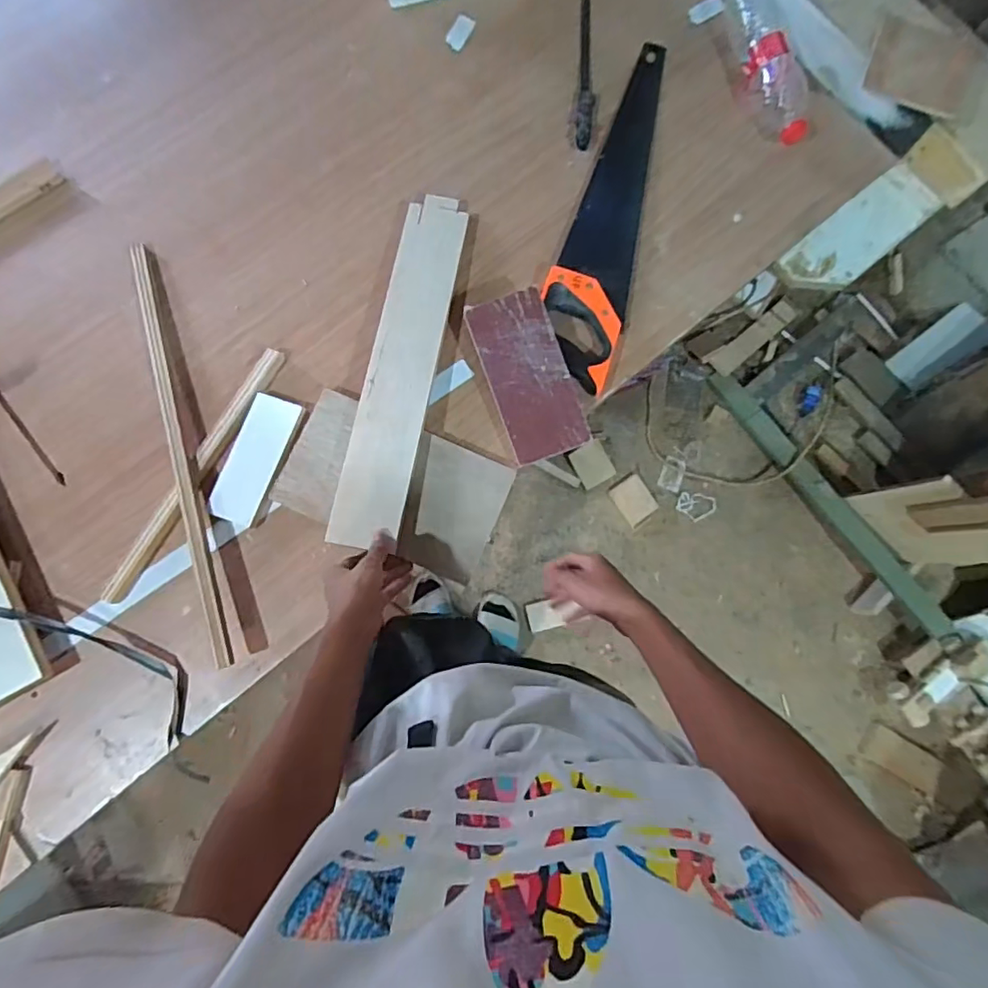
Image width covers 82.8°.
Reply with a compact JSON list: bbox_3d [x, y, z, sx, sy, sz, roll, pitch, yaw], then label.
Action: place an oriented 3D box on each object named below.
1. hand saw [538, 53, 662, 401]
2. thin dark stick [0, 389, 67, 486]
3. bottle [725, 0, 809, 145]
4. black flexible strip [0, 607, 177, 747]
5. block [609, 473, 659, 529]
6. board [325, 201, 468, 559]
[{"bbox_3d":[0.157,-0.388,0.747,0.107,0.022,0.505,15,81,0],"label":"hand saw"},{"bbox_3d":[-0.587,-0.077,0.704,0.010,0.005,0.176,-40,84,-8],"label":"thin dark stick"},{"bbox_3d":[0.378,-0.594,0.775,0.065,0.055,0.227,-15,82,-5],"label":"bottle"},{"bbox_3d":[-0.533,0.169,0.638,0.394,0.055,0.076,26,81,1],"label":"black flexible strip"},{"bbox_3d":[0.366,0.017,1.459,0.088,0.030,0.115,-36,84,-7],"label":"block"},{"bbox_3d":[-0.112,-0.160,0.692,0.081,0.013,0.451,11,78,0],"label":"board"}]

